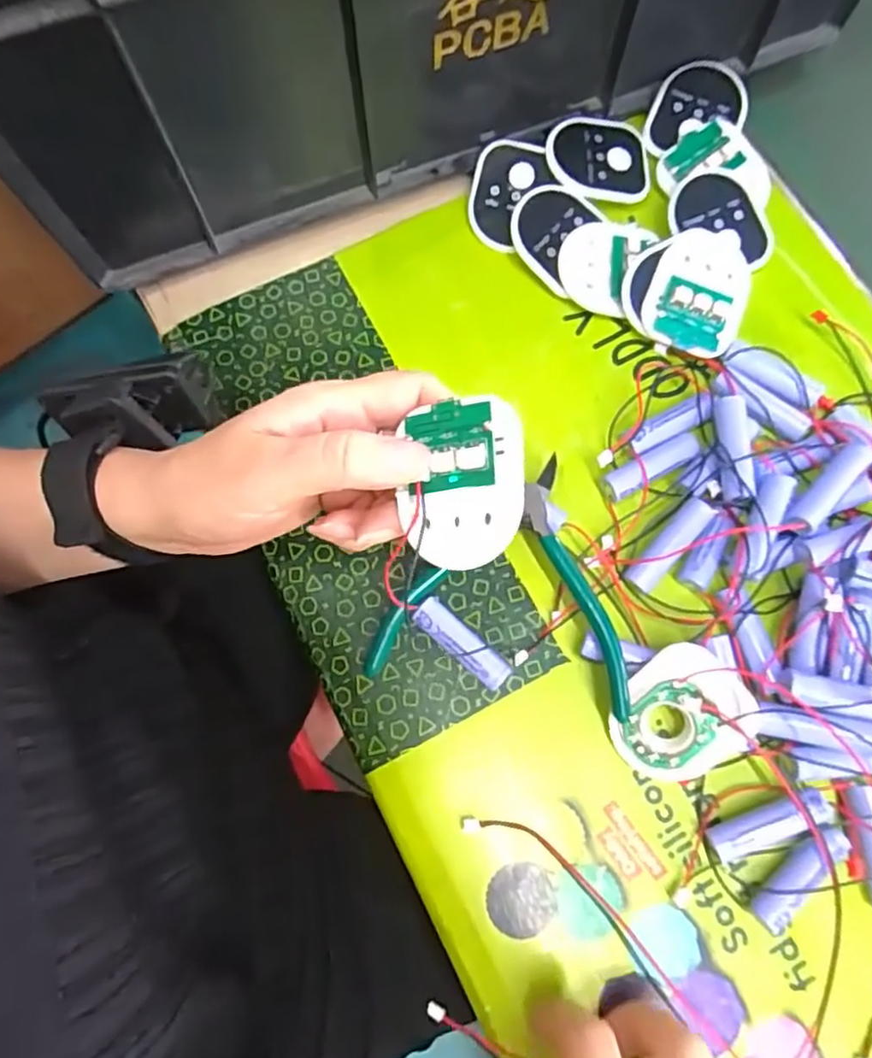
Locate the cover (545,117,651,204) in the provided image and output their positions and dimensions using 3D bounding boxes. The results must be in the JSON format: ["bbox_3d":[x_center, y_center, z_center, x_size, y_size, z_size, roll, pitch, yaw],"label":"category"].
[{"bbox_3d":[0.089,-0.203,0.367,0.056,0.010,0.052,10,74,1],"label":"cover"}]

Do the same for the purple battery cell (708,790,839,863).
[{"bbox_3d":[0.138,0.124,0.283,0.048,0.016,0.016,-23,76,-8],"label":"purple battery cell"}]

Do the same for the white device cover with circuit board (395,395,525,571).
[{"bbox_3d":[0.008,-0.015,0.231,0.045,0.009,0.055,-6,91,28],"label":"white device cover with circuit board"}]

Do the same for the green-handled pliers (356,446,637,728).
[{"bbox_3d":[0.020,0.040,0.306,0.108,0.020,0.116,-15,75,-6],"label":"green-handled pliers"}]

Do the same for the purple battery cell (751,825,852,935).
[{"bbox_3d":[0.149,0.143,0.279,0.049,0.014,0.016,-43,79,-12],"label":"purple battery cell"}]

